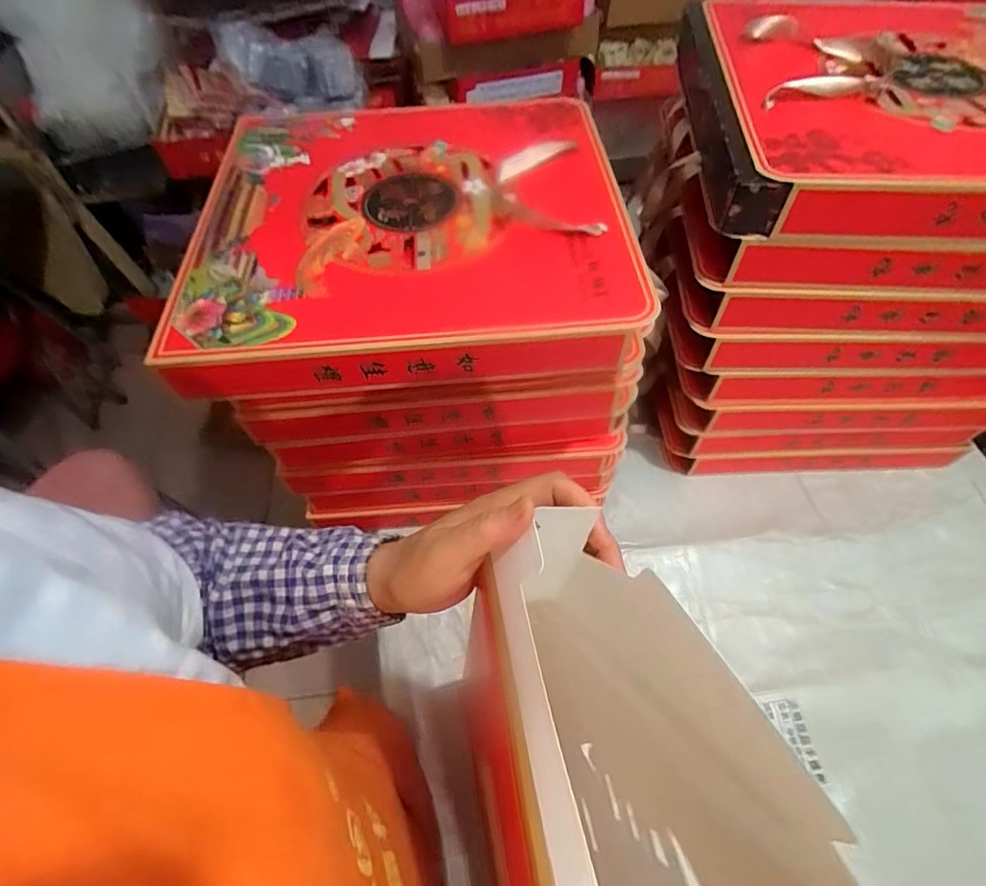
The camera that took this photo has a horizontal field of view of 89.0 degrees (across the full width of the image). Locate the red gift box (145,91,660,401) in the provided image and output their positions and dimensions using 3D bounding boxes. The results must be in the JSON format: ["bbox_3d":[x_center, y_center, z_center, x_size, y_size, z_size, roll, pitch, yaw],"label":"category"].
[{"bbox_3d":[-0.090,-0.252,0.579,0.468,0.066,0.422,-5,59,-2],"label":"red gift box"}]

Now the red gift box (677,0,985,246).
[{"bbox_3d":[0.482,-0.376,0.567,0.478,0.076,0.384,5,60,4],"label":"red gift box"}]

